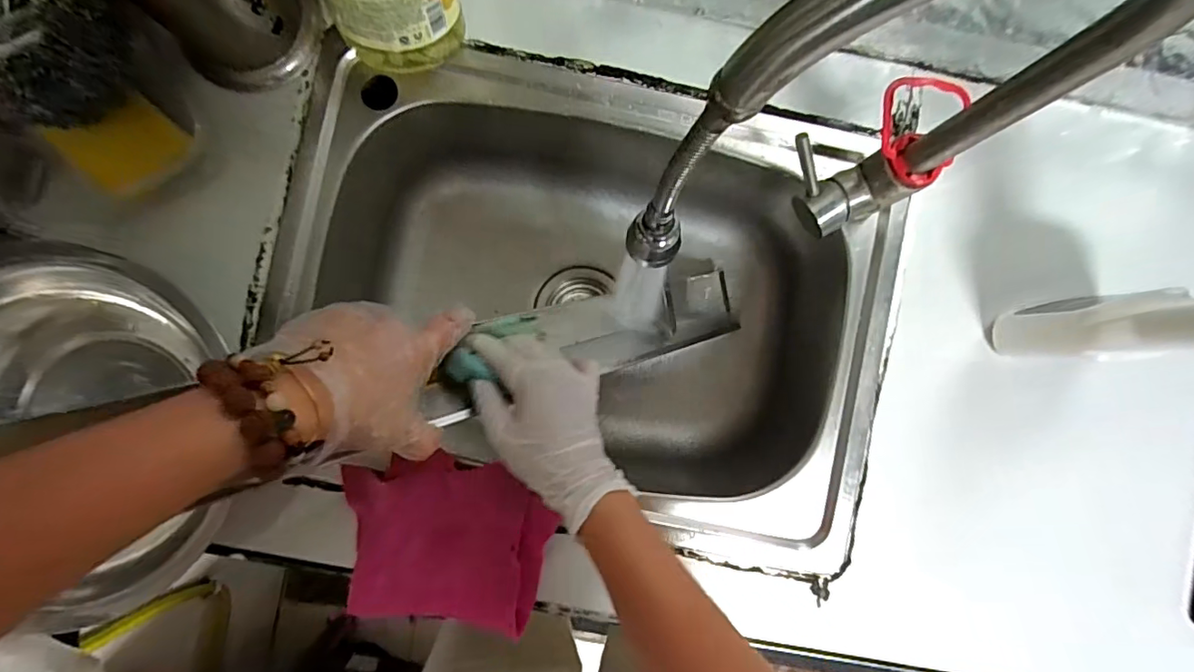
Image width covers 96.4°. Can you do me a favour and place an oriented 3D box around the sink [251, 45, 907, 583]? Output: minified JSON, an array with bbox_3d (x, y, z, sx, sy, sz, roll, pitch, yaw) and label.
[{"bbox_3d":[-0.016,-0.033,0.565,0.545,0.199,0.385,16,88,-3],"label":"sink"}]

